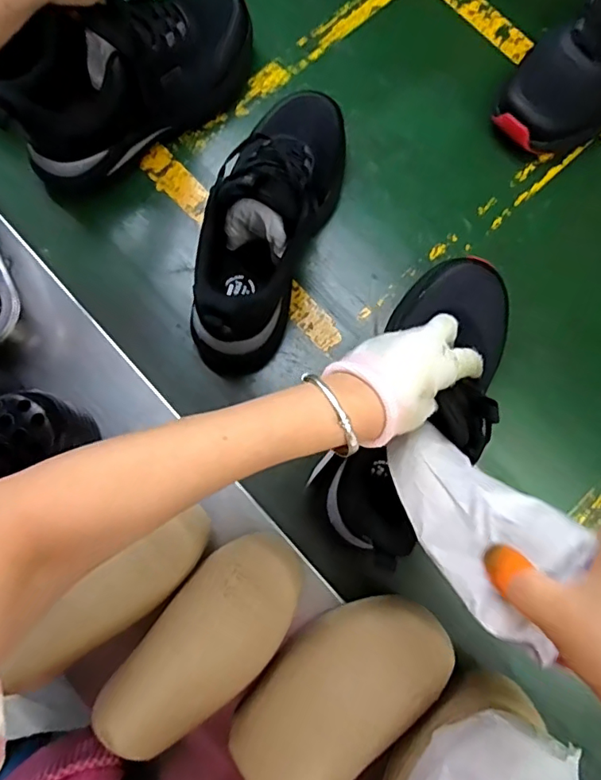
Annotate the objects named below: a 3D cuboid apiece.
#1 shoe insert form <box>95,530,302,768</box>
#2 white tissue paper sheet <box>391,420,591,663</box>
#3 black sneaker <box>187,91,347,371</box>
[{"bbox_3d":[-0.067,0.210,0.426,0.100,0.052,0.189,42,63,-1],"label":"shoe insert form"},{"bbox_3d":[0.107,0.084,0.338,0.075,0.152,0.018,-51,128,1],"label":"white tissue paper sheet"},{"bbox_3d":[-0.031,-0.168,0.511,0.093,0.138,0.290,21,79,3],"label":"black sneaker"}]

